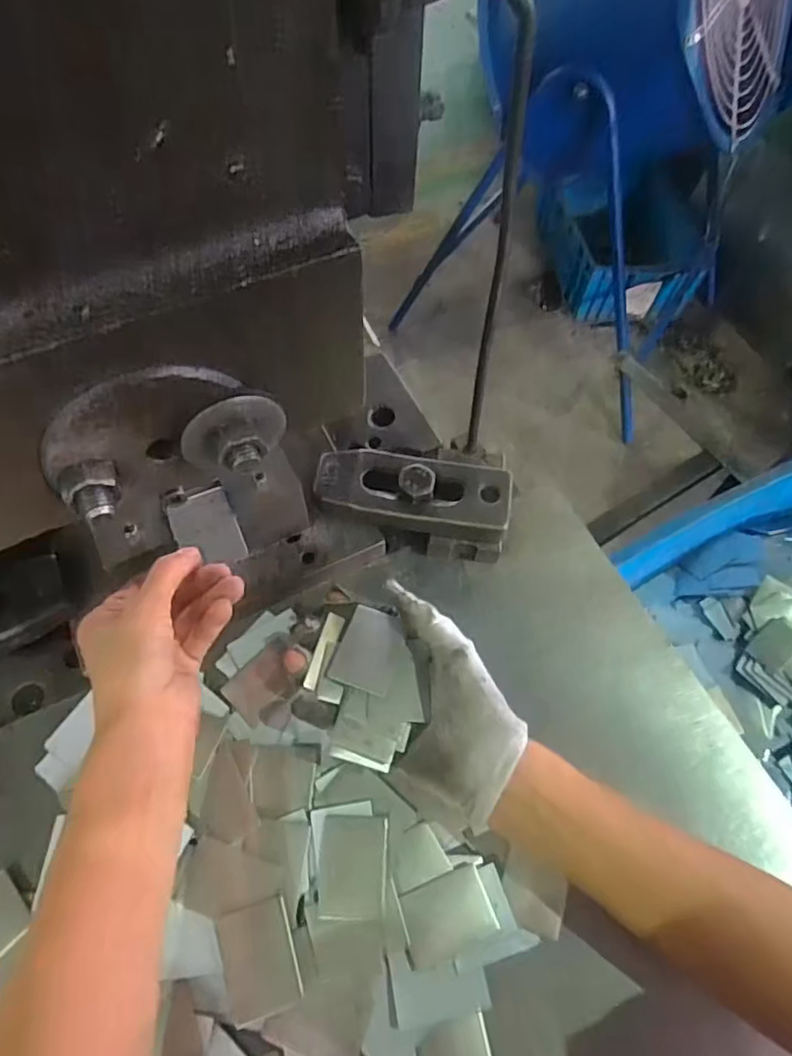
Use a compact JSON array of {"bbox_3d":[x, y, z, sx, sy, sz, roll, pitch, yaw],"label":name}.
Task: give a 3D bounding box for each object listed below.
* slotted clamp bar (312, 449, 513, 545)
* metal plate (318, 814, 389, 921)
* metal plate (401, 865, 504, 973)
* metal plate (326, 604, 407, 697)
[{"bbox_3d":[0.012,-0.026,0.412,0.129,0.027,0.048,9,63,5],"label":"slotted clamp bar"},{"bbox_3d":[-0.023,0.182,0.326,0.036,0.004,0.049,-2,66,4],"label":"metal plate"},{"bbox_3d":[0.027,0.204,0.319,0.047,0.006,0.033,-21,65,-10],"label":"metal plate"},{"bbox_3d":[-0.015,0.070,0.351,0.035,0.004,0.047,14,59,13],"label":"metal plate"}]

